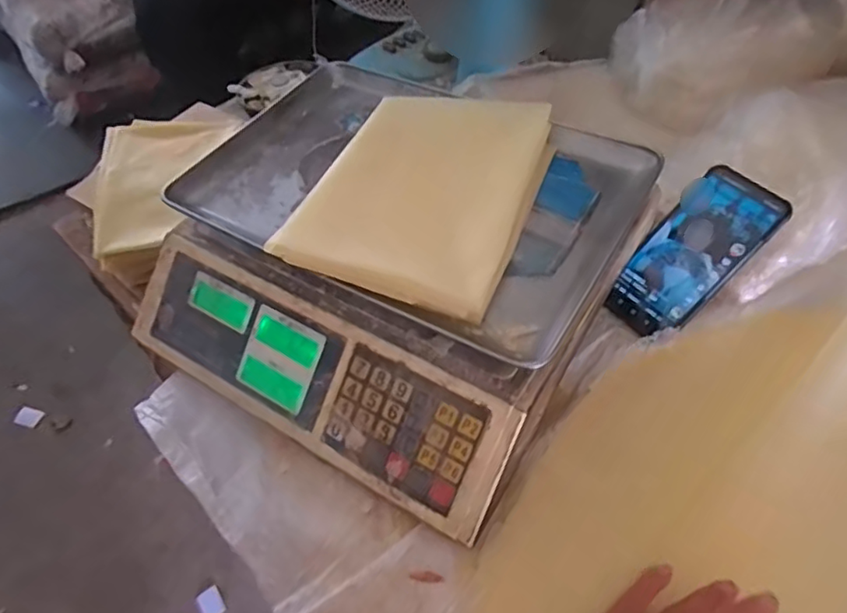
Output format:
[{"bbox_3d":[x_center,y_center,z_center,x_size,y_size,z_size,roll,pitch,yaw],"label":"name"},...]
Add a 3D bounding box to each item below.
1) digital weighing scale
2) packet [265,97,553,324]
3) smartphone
[{"bbox_3d":[-0.031,-0.044,0.480,0.339,0.113,0.301,27,58,19],"label":"digital weighing scale"},{"bbox_3d":[0.005,-0.092,0.445,0.152,0.027,0.209,19,56,14],"label":"packet"},{"bbox_3d":[0.226,-0.044,0.502,0.155,0.010,0.074,-48,62,5],"label":"smartphone"}]

